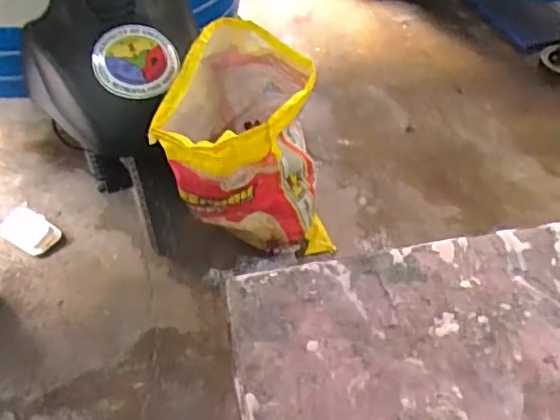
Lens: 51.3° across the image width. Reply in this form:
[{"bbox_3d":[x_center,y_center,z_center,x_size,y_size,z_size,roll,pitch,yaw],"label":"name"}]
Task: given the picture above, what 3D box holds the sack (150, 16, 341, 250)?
[{"bbox_3d":[-0.075,-0.106,1.571,0.406,0.683,0.393,1,48,-1],"label":"sack"}]

